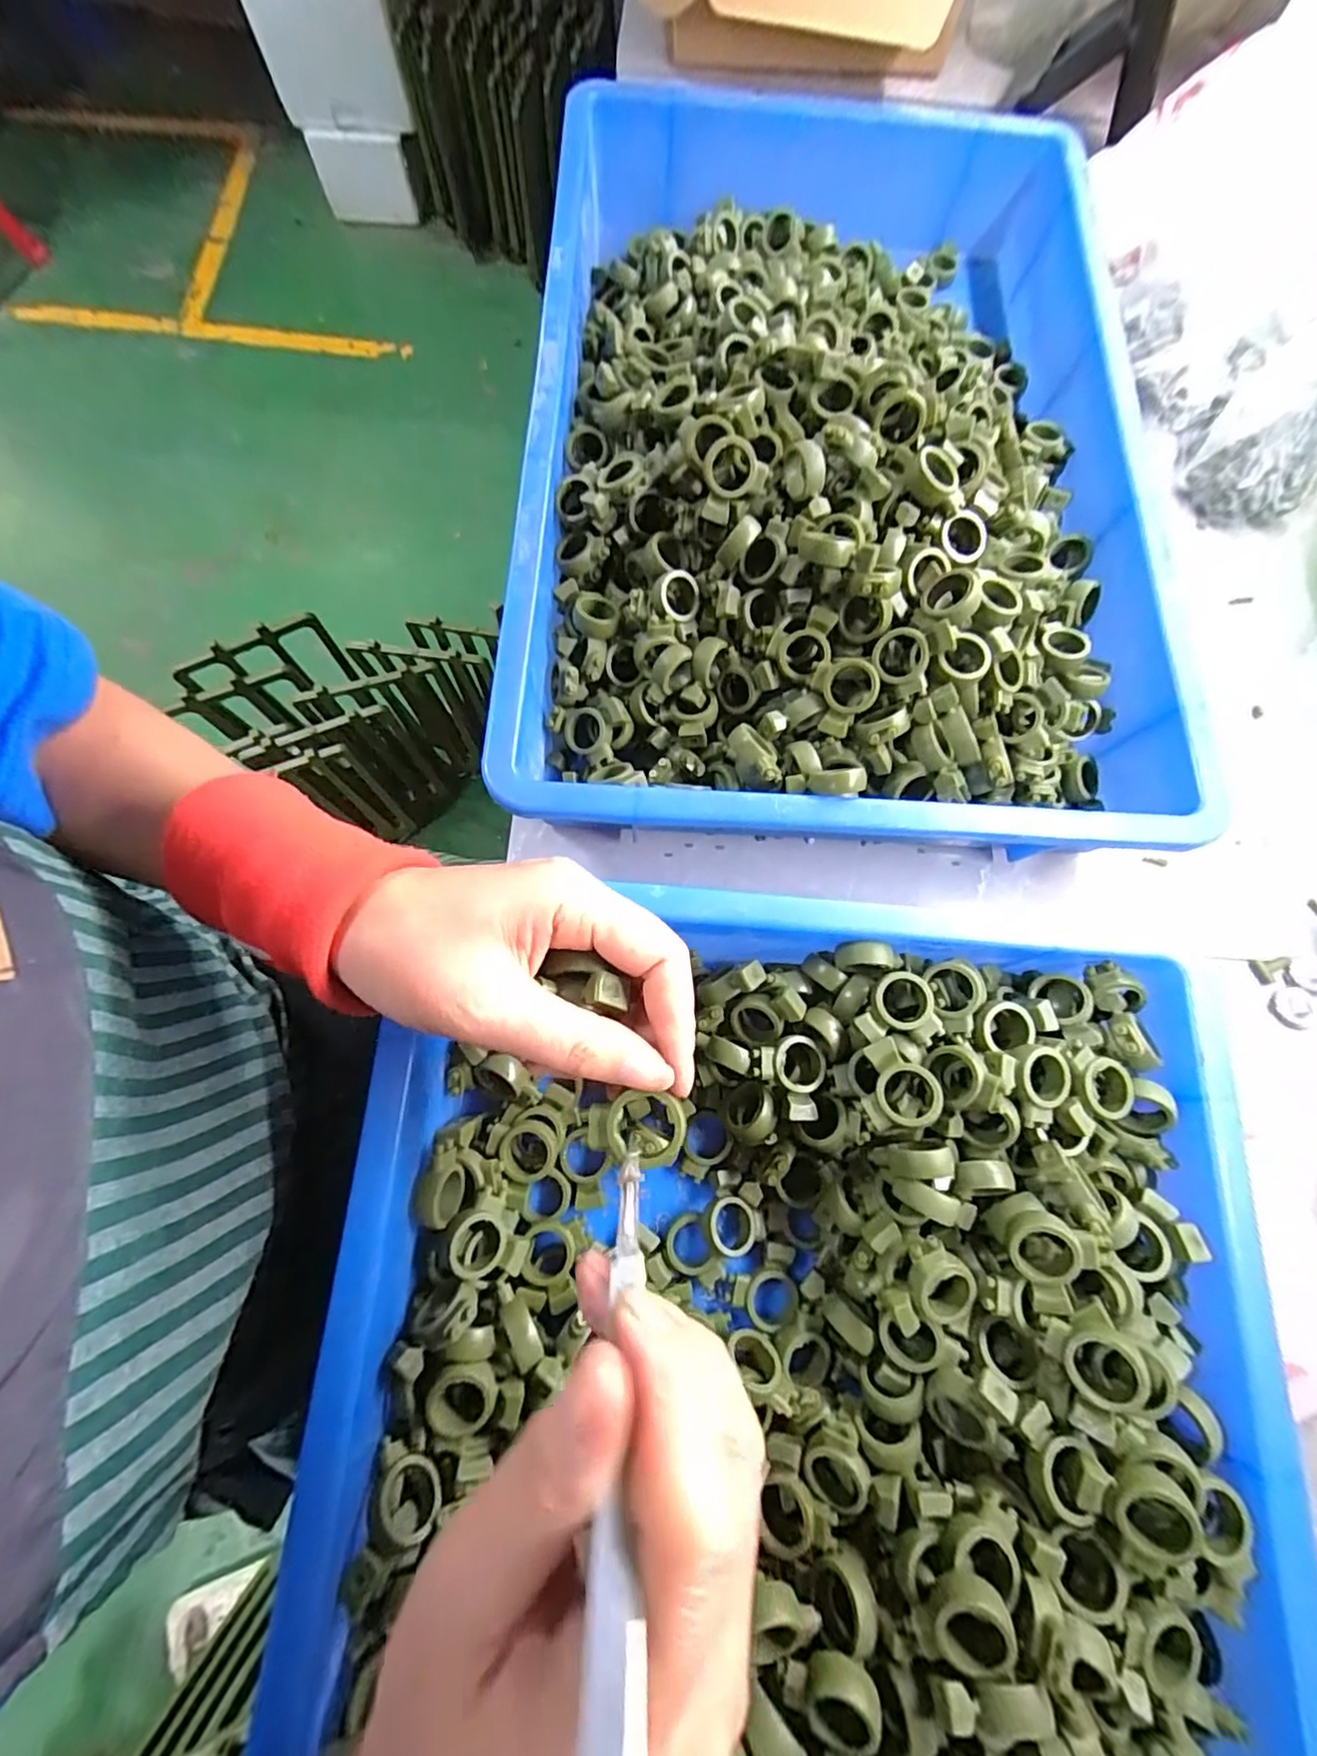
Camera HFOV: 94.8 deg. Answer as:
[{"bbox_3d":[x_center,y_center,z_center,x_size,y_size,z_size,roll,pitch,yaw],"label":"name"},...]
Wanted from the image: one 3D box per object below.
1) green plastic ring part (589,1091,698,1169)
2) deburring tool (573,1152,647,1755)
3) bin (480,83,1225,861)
[{"bbox_3d":[-0.007,0.084,0.204,0.034,0.007,0.023,8,75,0],"label":"green plastic ring part"},{"bbox_3d":[-0.008,0.125,0.139,0.010,0.132,0.006,1,118,-2],"label":"deburring tool"},{"bbox_3d":[0.110,-0.288,0.383,0.370,0.095,0.557,3,75,-1],"label":"bin"}]

